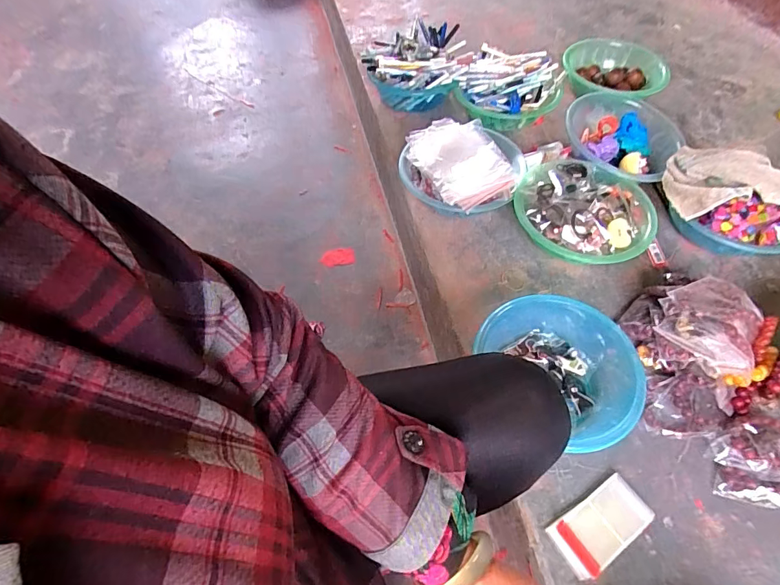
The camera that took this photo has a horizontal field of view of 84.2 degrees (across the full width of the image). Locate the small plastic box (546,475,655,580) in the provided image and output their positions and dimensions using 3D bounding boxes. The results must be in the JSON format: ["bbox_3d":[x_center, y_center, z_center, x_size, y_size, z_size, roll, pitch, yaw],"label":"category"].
[{"bbox_3d":[0.267,0.292,0.542,0.127,0.018,0.065,-27,60,-17],"label":"small plastic box"}]

